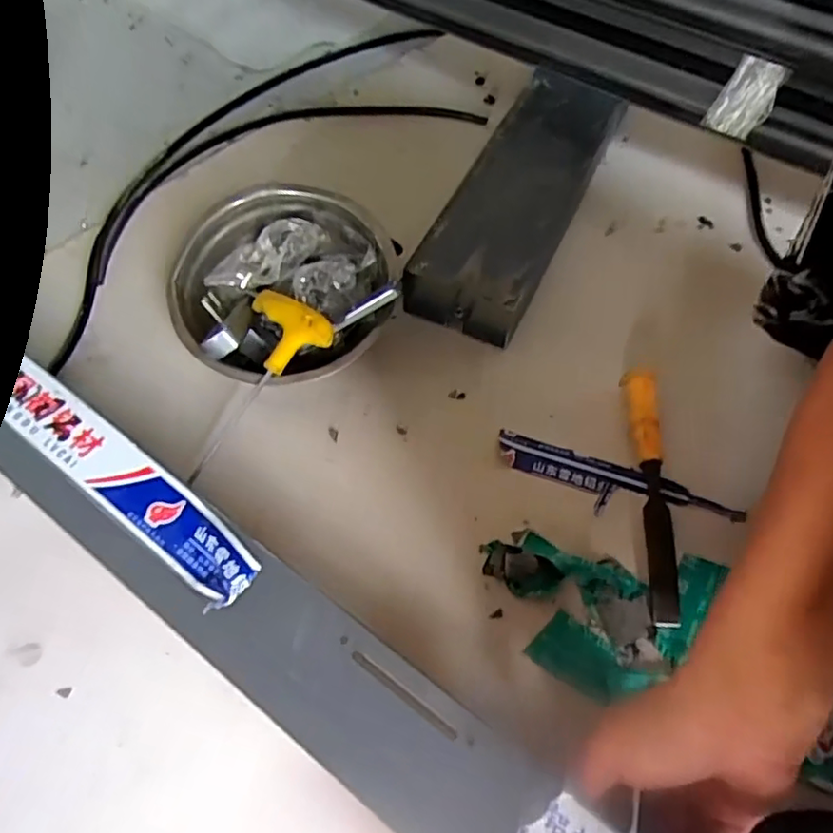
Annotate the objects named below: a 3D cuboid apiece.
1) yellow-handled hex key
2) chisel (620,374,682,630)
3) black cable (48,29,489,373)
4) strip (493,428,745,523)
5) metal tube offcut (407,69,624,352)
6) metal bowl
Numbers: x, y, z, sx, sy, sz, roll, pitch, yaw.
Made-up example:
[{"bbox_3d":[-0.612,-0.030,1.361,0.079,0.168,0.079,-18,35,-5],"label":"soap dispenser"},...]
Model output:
[{"bbox_3d":[-0.133,-0.023,0.487,0.082,0.023,0.159,34,95,16],"label":"yellow-handled hex key"},{"bbox_3d":[0.182,0.055,0.468,0.024,0.027,0.194,2,60,-2],"label":"chisel"},{"bbox_3d":[-0.160,-0.288,0.660,0.581,0.014,0.223,-37,68,-21],"label":"black cable"},{"bbox_3d":[0.153,0.053,0.478,0.185,0.013,0.040,21,61,10],"label":"strip"},{"bbox_3d":[0.106,-0.217,0.602,0.104,0.070,0.326,23,61,11],"label":"metal tube offcut"},{"bbox_3d":[-0.111,-0.105,0.522,0.177,0.076,0.174,1,60,-2],"label":"metal bowl"}]

